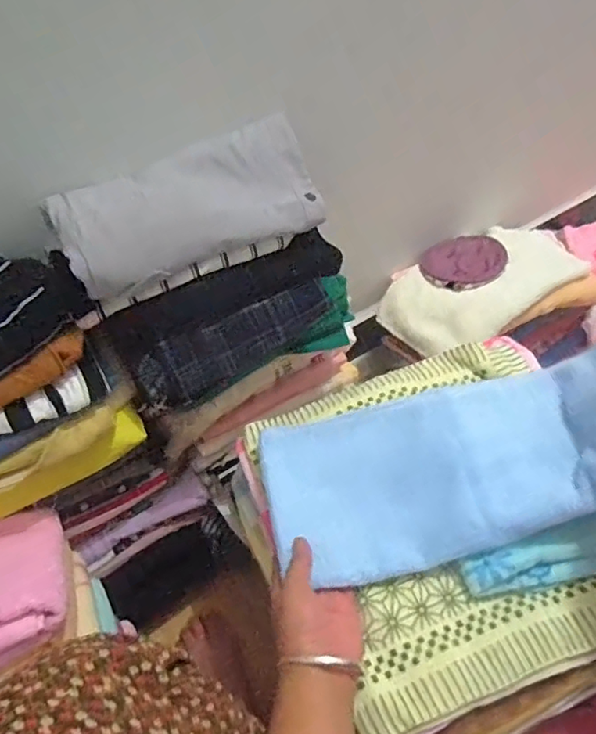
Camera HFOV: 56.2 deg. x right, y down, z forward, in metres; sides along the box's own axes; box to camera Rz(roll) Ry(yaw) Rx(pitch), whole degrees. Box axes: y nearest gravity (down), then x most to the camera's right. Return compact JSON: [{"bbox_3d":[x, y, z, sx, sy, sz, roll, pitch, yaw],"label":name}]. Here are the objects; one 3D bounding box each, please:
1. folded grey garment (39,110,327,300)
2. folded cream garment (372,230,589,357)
[{"bbox_3d":[-0.105,-0.162,0.558,0.259,0.075,0.121,-30,57,-17],"label":"folded grey garment"},{"bbox_3d":[0.304,-0.148,0.945,0.334,0.061,0.205,-29,57,-16],"label":"folded cream garment"}]

